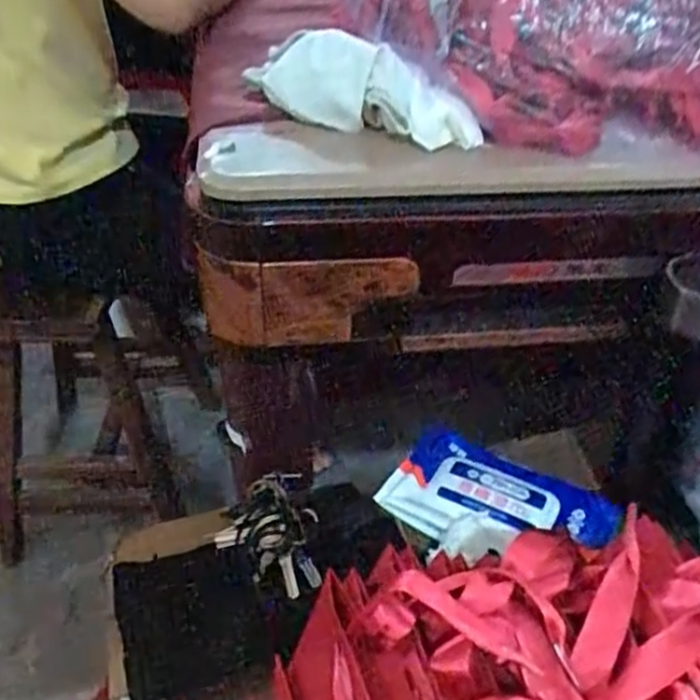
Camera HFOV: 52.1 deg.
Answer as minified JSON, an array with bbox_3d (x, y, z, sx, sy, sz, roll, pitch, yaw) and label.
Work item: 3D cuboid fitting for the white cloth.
[{"bbox_3d":[0.007,-0.173,0.466,0.156,0.057,0.046,11,39,10],"label":"white cloth"}]

